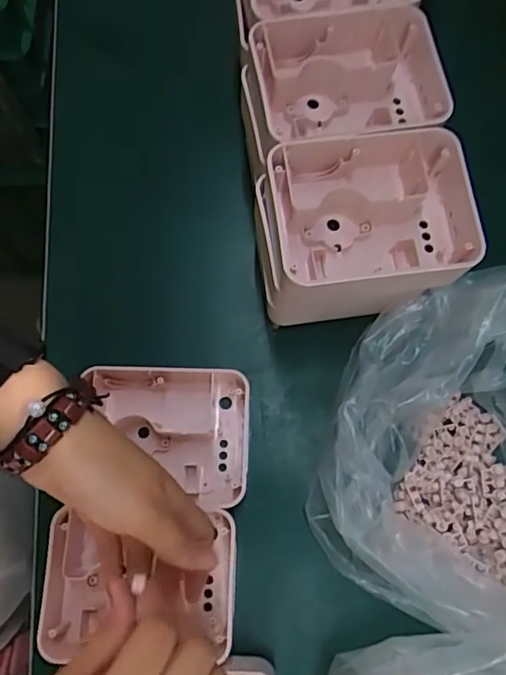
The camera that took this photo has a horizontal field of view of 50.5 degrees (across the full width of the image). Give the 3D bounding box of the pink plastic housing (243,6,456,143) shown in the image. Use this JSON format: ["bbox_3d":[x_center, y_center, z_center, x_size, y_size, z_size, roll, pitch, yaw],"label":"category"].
[{"bbox_3d":[0.073,-0.180,0.388,0.135,0.050,0.096,-9,73,-2],"label":"pink plastic housing"}]

